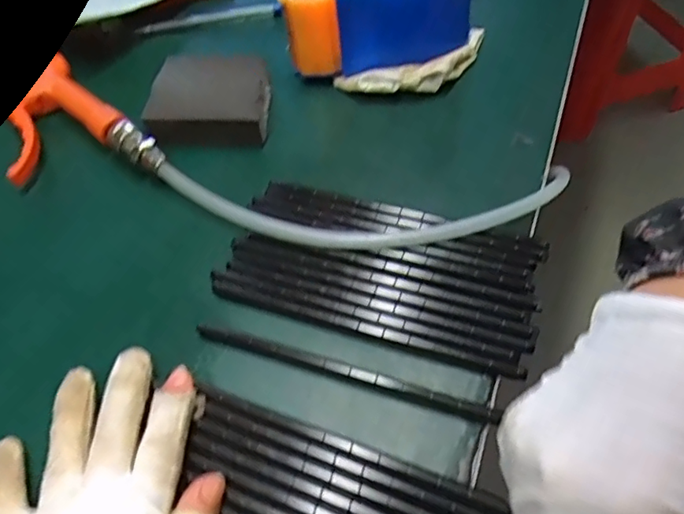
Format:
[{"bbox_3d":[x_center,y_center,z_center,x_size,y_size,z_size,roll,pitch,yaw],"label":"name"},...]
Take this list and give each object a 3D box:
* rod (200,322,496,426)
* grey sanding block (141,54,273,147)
[{"bbox_3d":[-0.001,0.058,0.290,0.159,0.008,0.006,14,56,15],"label":"rod"},{"bbox_3d":[-0.093,-0.108,0.399,0.079,0.029,0.071,-5,54,1],"label":"grey sanding block"}]

